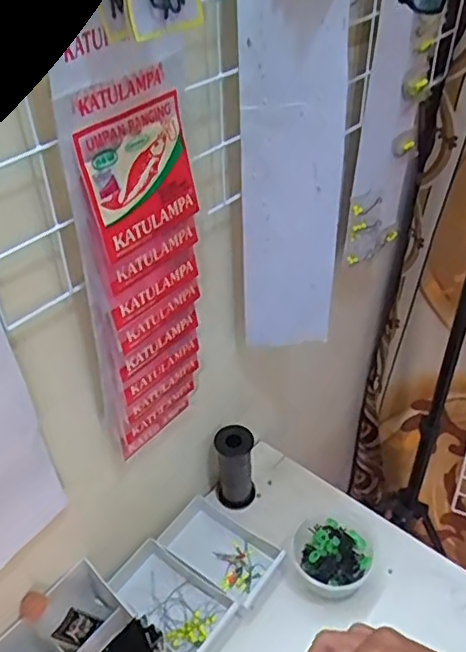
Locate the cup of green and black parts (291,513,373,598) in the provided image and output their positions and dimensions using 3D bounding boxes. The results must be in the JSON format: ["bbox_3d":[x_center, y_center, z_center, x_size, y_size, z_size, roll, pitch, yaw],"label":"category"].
[{"bbox_3d":[0.118,0.279,0.724,0.089,0.051,0.089,-1,41,1],"label":"cup of green and black parts"}]

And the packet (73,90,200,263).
[{"bbox_3d":[-0.066,-0.113,0.454,0.005,0.096,0.099,18,43,39],"label":"packet"}]

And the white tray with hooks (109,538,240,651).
[{"bbox_3d":[-0.072,0.322,0.713,0.140,0.037,0.078,27,49,30],"label":"white tray with hooks"}]

